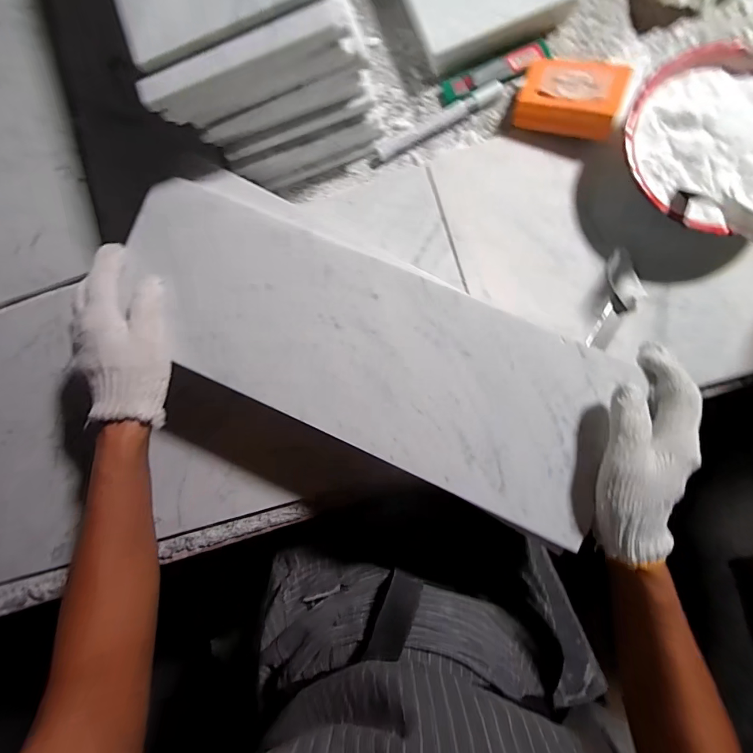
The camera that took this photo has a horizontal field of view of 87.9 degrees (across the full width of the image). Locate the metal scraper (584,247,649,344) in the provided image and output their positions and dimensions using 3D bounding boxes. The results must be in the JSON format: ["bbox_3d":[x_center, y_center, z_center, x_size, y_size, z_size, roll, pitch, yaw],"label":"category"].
[{"bbox_3d":[0.241,-0.077,0.388,0.036,0.013,0.095,18,89,8],"label":"metal scraper"}]

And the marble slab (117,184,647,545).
[{"bbox_3d":[-0.017,-0.027,0.329,0.427,0.008,0.153,28,90,6],"label":"marble slab"}]

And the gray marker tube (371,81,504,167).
[{"bbox_3d":[0.063,-0.274,0.423,0.153,0.013,0.021,-28,83,5],"label":"gray marker tube"}]

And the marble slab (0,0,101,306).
[{"bbox_3d":[-0.458,-0.323,0.480,0.159,0.020,0.458,-17,84,6],"label":"marble slab"}]

